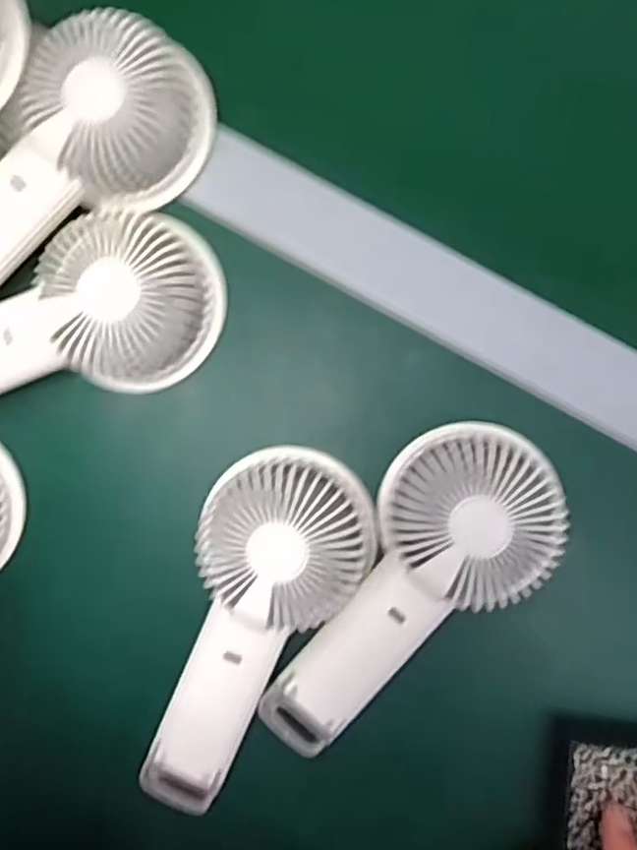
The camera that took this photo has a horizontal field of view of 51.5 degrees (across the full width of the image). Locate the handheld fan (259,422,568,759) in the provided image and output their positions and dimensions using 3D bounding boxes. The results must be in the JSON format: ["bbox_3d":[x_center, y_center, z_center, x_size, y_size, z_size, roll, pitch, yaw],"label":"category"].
[{"bbox_3d":[0.040,0.087,0.319,0.083,0.041,0.175,37,94,3],"label":"handheld fan"}]

